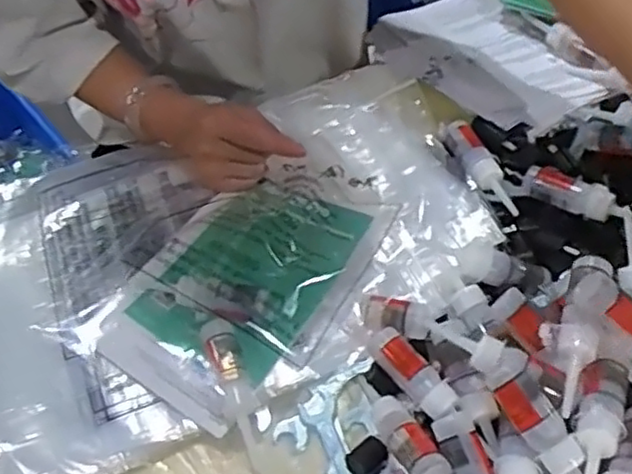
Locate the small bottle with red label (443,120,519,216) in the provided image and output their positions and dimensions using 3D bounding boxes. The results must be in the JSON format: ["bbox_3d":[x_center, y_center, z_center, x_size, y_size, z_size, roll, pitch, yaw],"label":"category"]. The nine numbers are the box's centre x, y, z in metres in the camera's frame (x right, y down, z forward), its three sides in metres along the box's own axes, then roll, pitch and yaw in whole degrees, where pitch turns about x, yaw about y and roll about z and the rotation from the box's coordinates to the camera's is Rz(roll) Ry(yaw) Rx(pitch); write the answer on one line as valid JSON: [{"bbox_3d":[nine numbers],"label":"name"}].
[{"bbox_3d":[0.141,-0.062,0.589,0.030,0.028,0.096,-16,56,-13],"label":"small bottle with red label"}]

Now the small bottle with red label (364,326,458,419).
[{"bbox_3d":[0.066,0.093,0.465,0.021,0.019,0.071,-33,61,-22],"label":"small bottle with red label"}]

